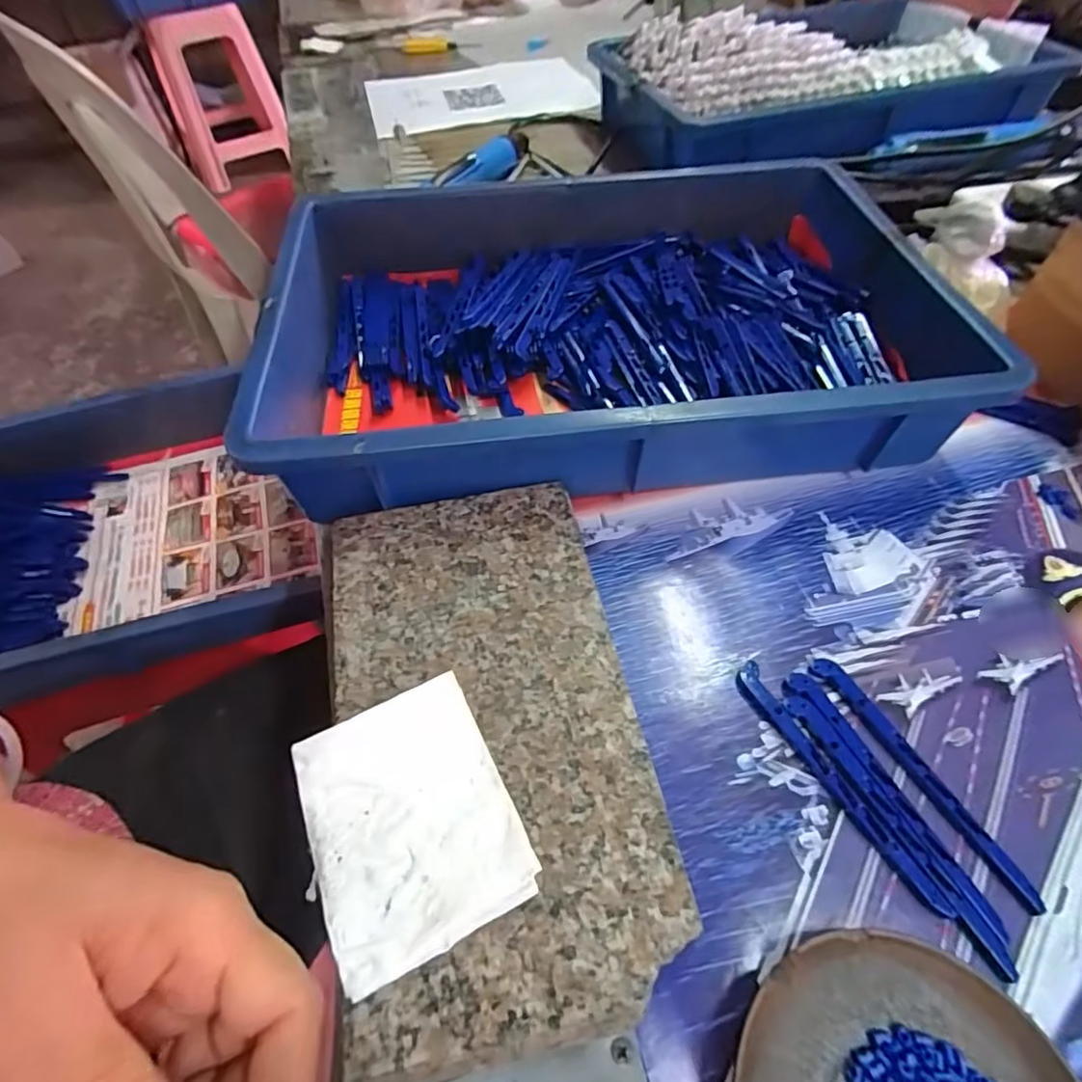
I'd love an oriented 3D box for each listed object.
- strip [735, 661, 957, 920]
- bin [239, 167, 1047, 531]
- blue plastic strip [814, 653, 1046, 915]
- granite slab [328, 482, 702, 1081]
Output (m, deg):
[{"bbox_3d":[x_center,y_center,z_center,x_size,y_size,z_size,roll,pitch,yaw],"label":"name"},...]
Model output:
[{"bbox_3d":[0.130,0.107,0.261,0.013,0.007,0.120,-24,57,-14],"label":"strip"},{"bbox_3d":[0.040,-0.158,0.406,0.419,0.077,0.301,-6,54,-2],"label":"bin"},{"bbox_3d":[0.171,0.102,0.261,0.013,0.010,0.119,-27,58,-16],"label":"blue plastic strip"},{"bbox_3d":[-0.026,0.074,0.261,0.130,0.014,0.241,-12,55,-6],"label":"granite slab"}]

